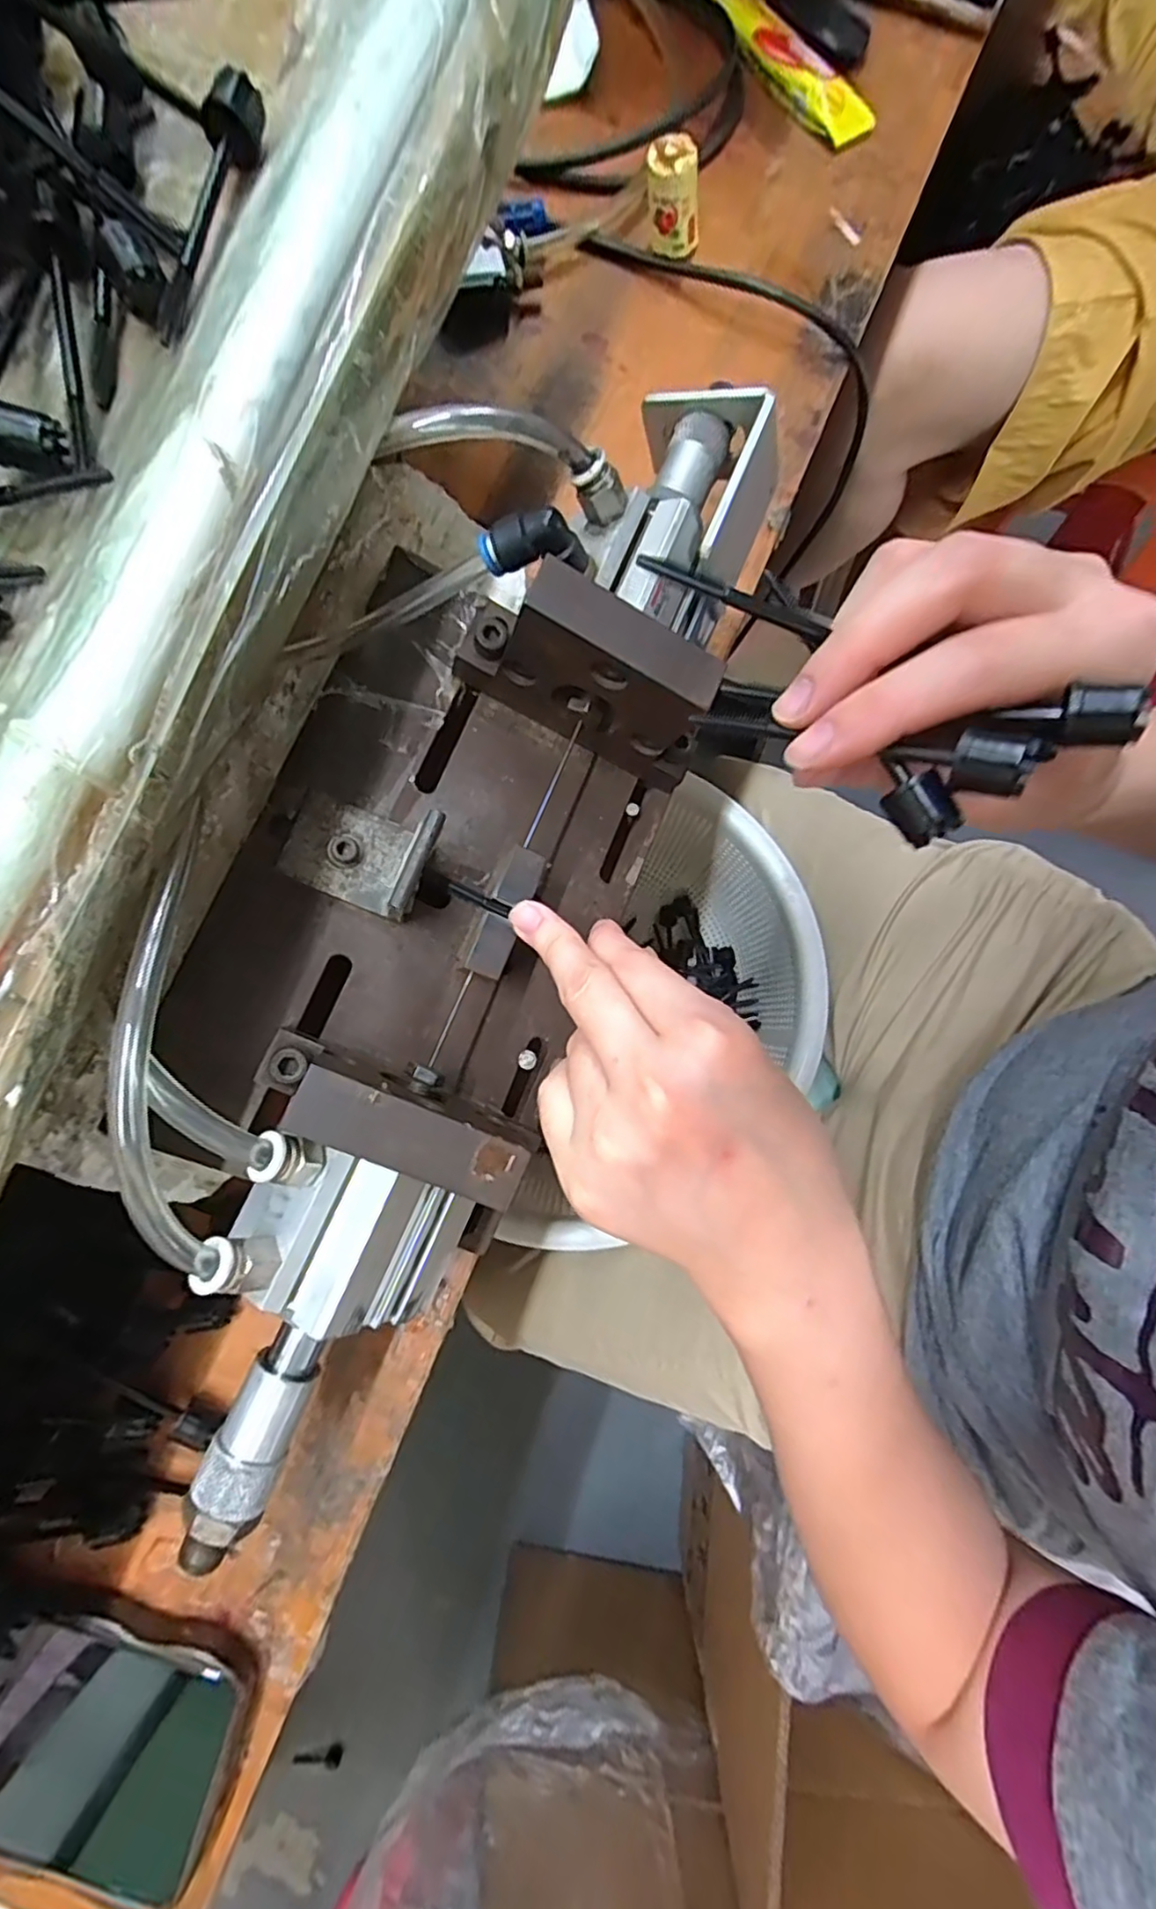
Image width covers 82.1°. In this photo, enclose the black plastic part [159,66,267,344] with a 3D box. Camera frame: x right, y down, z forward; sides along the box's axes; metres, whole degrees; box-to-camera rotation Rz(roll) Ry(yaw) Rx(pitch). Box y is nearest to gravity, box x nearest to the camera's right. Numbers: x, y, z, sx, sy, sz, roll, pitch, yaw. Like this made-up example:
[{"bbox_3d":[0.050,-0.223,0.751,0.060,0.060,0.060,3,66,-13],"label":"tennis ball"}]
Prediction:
[{"bbox_3d":[-0.110,-0.215,0.191,0.015,0.012,0.084,13,80,3],"label":"black plastic part"}]

